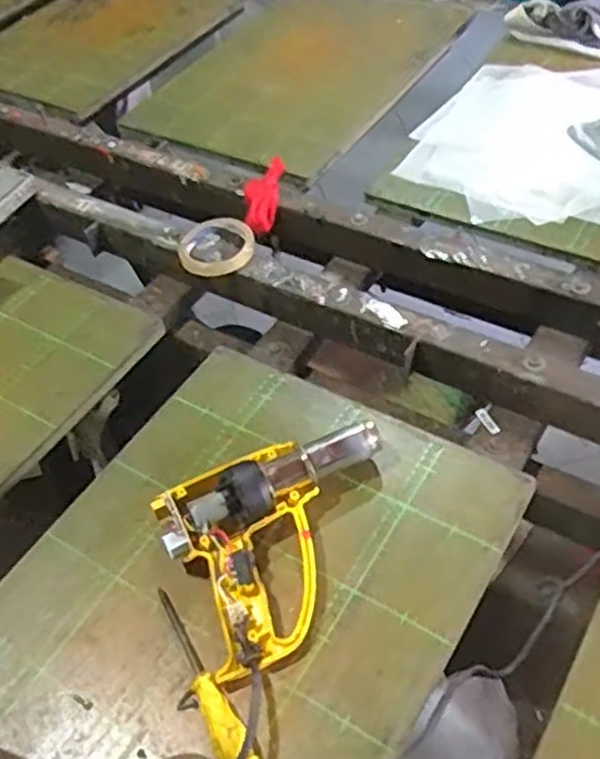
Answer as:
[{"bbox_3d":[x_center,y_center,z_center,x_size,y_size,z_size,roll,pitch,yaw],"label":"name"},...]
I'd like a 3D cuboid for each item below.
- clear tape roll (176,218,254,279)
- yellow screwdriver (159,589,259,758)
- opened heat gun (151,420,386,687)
[{"bbox_3d":[-0.111,-0.173,0.950,0.094,0.025,0.094,-4,49,5],"label":"clear tape roll"},{"bbox_3d":[-0.079,0.254,0.627,0.026,0.029,0.195,-25,51,-13],"label":"yellow screwdriver"},{"bbox_3d":[-0.003,0.143,0.695,0.225,0.052,0.182,-23,50,-12],"label":"opened heat gun"}]

